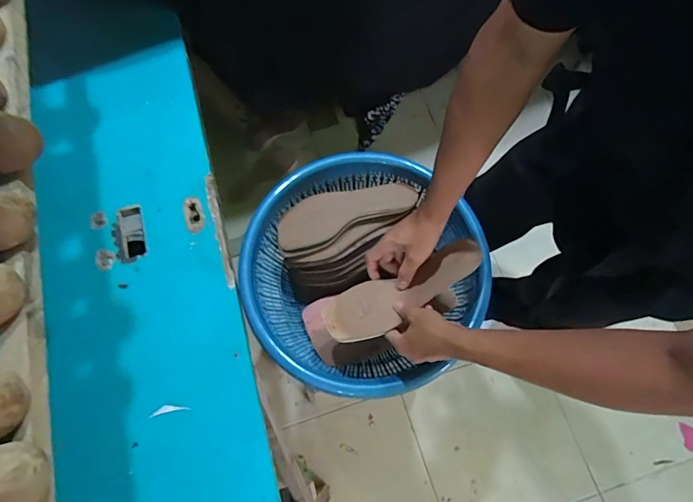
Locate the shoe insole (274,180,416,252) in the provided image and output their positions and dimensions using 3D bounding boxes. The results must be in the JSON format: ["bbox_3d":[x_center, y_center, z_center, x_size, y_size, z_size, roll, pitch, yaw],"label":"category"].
[{"bbox_3d":[-0.004,-0.073,0.739,0.242,0.010,0.076,-22,87,-6],"label":"shoe insole"}]

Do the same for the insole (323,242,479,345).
[{"bbox_3d":[0.081,0.060,0.608,0.238,0.014,0.080,-24,58,7],"label":"insole"}]

